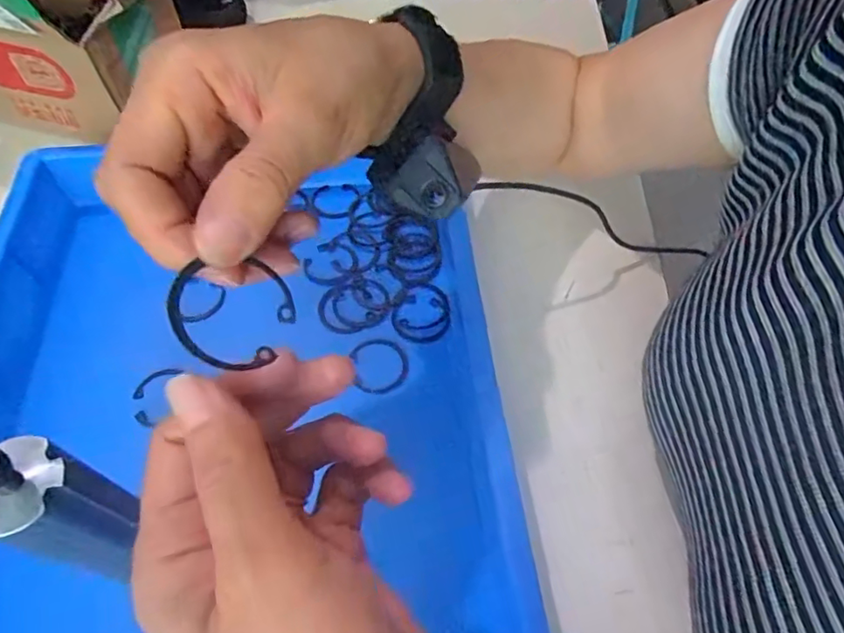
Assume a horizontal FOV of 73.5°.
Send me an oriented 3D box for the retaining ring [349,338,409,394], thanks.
[{"bbox_3d":[-0.025,0.029,0.340,0.033,0.004,0.036,0,55,1],"label":"retaining ring"}]

